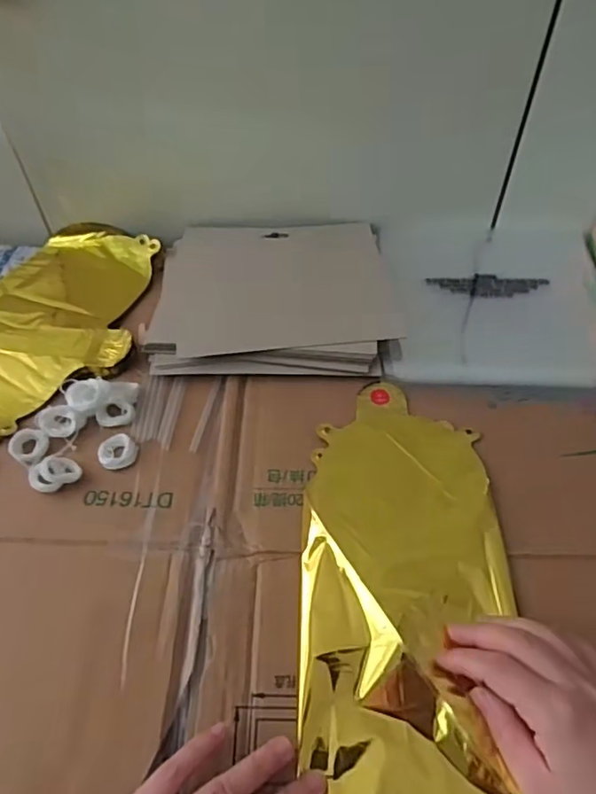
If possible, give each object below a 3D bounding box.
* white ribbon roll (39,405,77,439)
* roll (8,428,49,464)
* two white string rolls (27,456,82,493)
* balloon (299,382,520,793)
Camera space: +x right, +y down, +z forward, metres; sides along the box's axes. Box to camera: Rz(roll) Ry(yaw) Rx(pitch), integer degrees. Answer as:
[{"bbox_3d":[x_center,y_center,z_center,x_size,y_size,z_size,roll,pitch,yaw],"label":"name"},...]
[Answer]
[{"bbox_3d":[-0.184,0.018,0.448,0.029,0.009,0.027,0,54,0],"label":"white ribbon roll"},{"bbox_3d":[-0.203,0.036,0.435,0.022,0.010,0.024,0,54,0],"label":"roll"},{"bbox_3d":[-0.177,0.056,0.422,0.034,0.011,0.024,-28,58,-19],"label":"two white string rolls"},{"bbox_3d":[0.070,0.170,0.336,0.132,0.021,0.418,-1,54,0],"label":"balloon"}]

